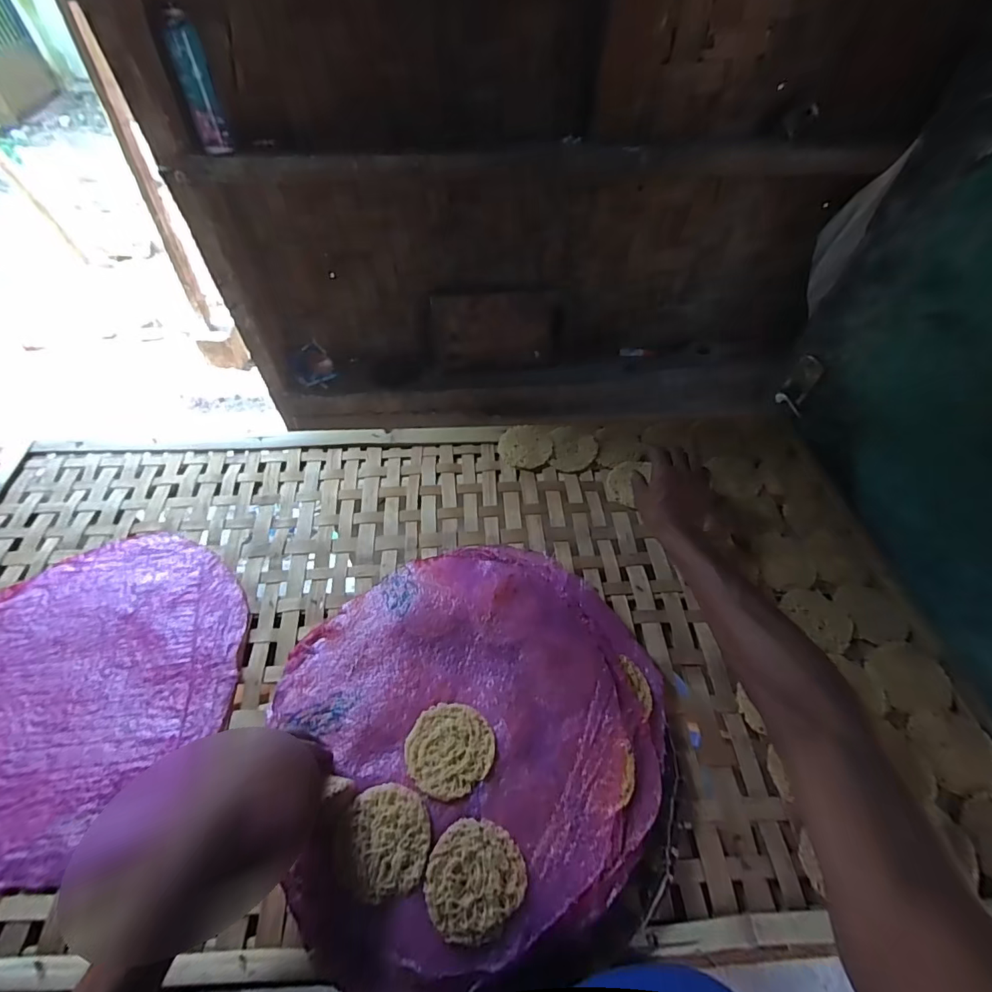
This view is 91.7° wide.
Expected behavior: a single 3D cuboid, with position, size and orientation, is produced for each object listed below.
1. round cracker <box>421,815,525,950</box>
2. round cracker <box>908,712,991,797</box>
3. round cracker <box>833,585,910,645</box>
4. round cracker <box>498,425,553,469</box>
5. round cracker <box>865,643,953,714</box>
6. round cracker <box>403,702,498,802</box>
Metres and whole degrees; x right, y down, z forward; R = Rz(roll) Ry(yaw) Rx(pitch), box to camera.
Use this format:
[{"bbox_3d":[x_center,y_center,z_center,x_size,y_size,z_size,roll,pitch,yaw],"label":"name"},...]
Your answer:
[{"bbox_3d":[-0.018,0.304,0.384,0.076,0.009,0.073,0,53,0],"label":"round cracker"},{"bbox_3d":[0.464,0.257,0.485,0.072,0.012,0.072,0,53,0],"label":"round cracker"},{"bbox_3d":[0.454,0.140,0.578,0.072,0.006,0.073,0,53,0],"label":"round cracker"},{"bbox_3d":[0.047,-0.076,0.742,0.079,0.016,0.075,0,53,0],"label":"round cracker"},{"bbox_3d":[0.458,0.199,0.531,0.072,0.009,0.073,0,53,0],"label":"round cracker"},{"bbox_3d":[-0.043,0.232,0.445,0.077,0.012,0.077,0,53,0],"label":"round cracker"}]

